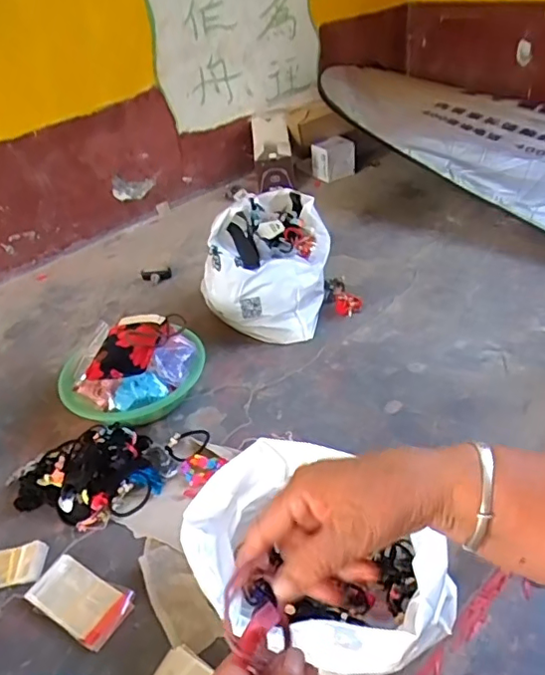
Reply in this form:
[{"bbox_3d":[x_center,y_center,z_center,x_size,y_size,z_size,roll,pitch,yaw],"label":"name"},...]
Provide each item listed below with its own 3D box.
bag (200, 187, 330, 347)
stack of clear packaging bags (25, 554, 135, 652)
[{"bbox_3d":[0.006,-0.168,1.129,0.206,0.191,0.322,6,39,16],"label":"bag"},{"bbox_3d":[-0.232,0.318,0.675,0.128,0.019,0.070,17,44,28],"label":"stack of clear packaging bags"}]

